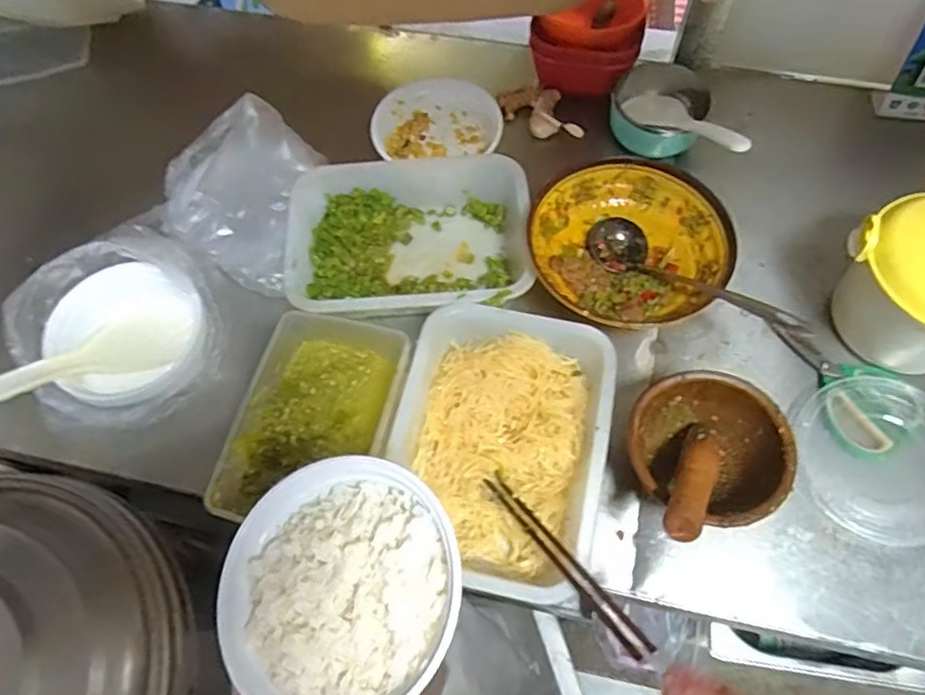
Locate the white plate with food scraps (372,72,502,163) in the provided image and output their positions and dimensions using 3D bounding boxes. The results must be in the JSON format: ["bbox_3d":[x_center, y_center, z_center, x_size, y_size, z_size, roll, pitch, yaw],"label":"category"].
[{"bbox_3d":[-0.037,-0.297,0.865,0.167,0.052,0.147,-11,64,-3],"label":"white plate with food scraps"}]

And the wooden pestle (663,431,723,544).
[{"bbox_3d":[0.211,0.121,0.571,0.038,0.029,0.155,28,33,15],"label":"wooden pestle"}]

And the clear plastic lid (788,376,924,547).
[{"bbox_3d":[0.440,0.113,0.664,0.176,0.018,0.170,-1,63,2],"label":"clear plastic lid"}]

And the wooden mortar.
[{"bbox_3d":[0.236,0.106,0.630,0.149,0.089,0.145,-1,63,2],"label":"wooden mortar"}]

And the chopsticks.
[{"bbox_3d":[0.091,0.193,0.585,0.017,0.017,0.214,-34,50,-14],"label":"chopsticks"}]

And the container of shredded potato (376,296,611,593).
[{"bbox_3d":[0.039,0.094,0.644,0.207,0.064,0.279,11,64,8],"label":"container of shredded potato"}]

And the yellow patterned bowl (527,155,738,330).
[{"bbox_3d":[0.182,-0.110,0.733,0.212,0.074,0.215,-1,63,2],"label":"yellow patterned bowl"}]

